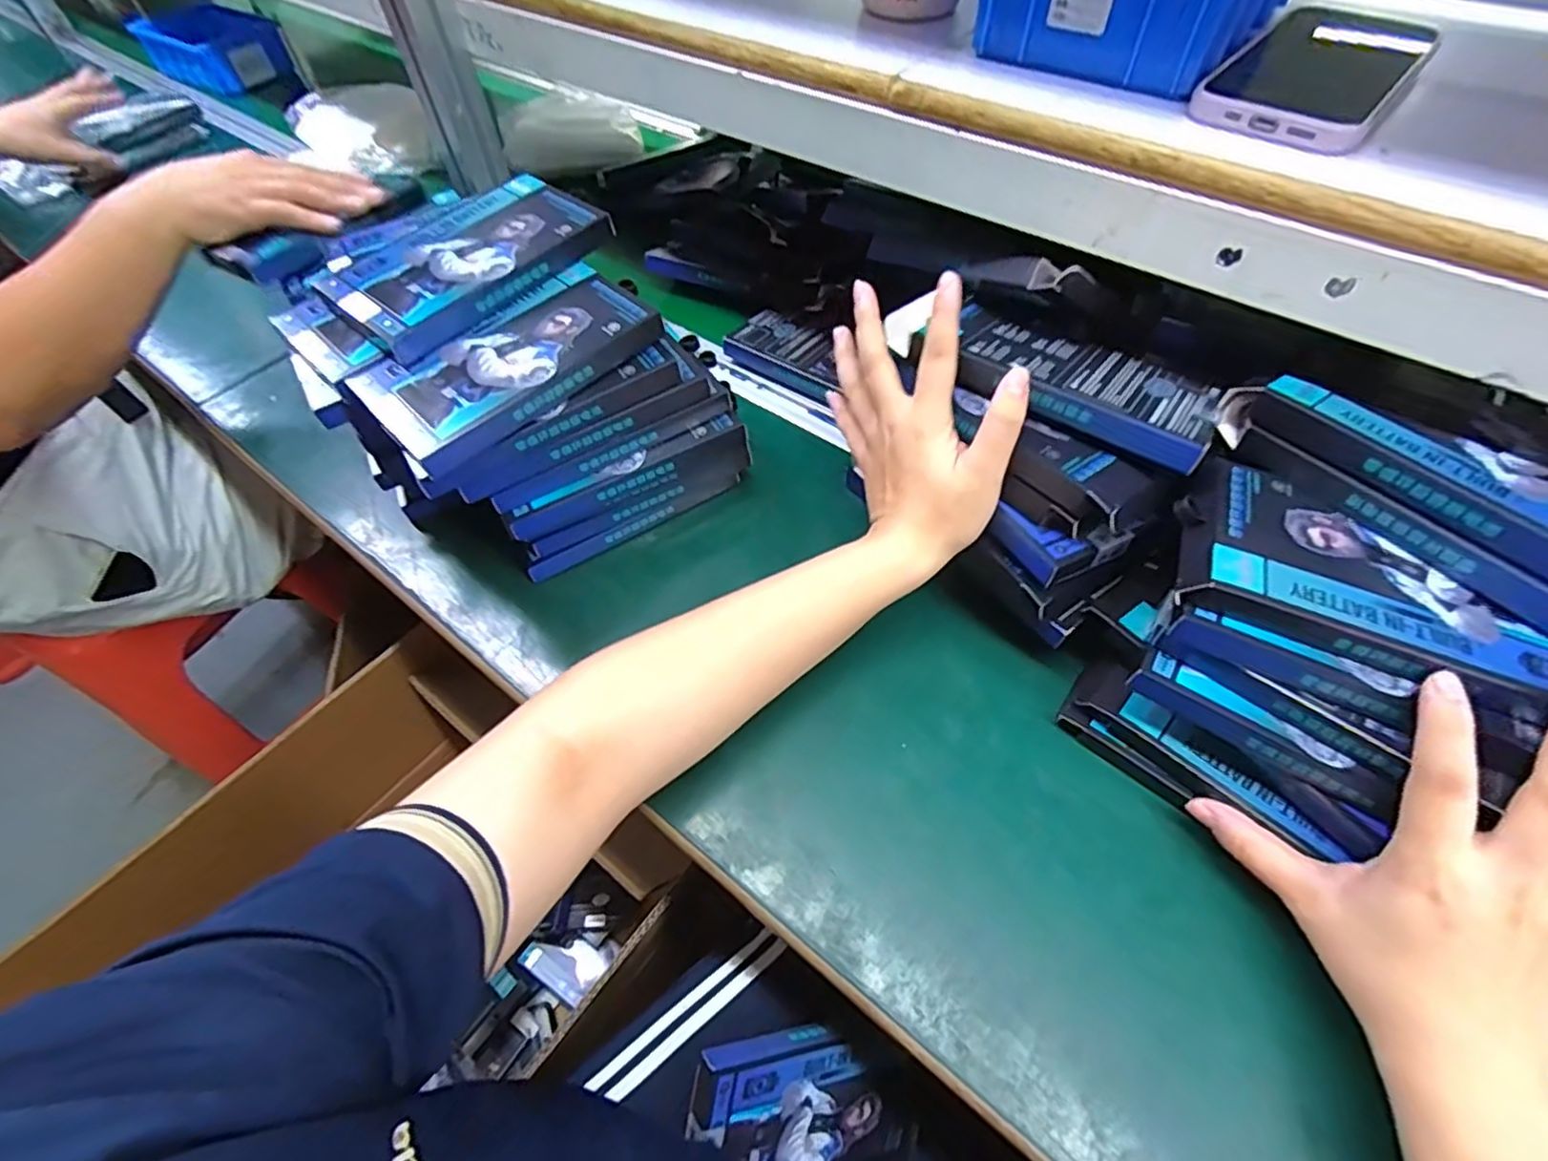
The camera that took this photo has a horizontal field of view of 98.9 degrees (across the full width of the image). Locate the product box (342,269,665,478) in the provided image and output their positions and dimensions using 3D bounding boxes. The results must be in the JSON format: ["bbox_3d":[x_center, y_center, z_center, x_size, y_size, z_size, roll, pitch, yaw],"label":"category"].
[{"bbox_3d":[-0.154,-0.131,0.396,0.162,0.025,0.085,-35,60,-21],"label":"product box"}]

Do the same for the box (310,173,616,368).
[{"bbox_3d":[-0.199,-0.210,0.437,0.097,0.032,0.166,36,63,24],"label":"box"}]

